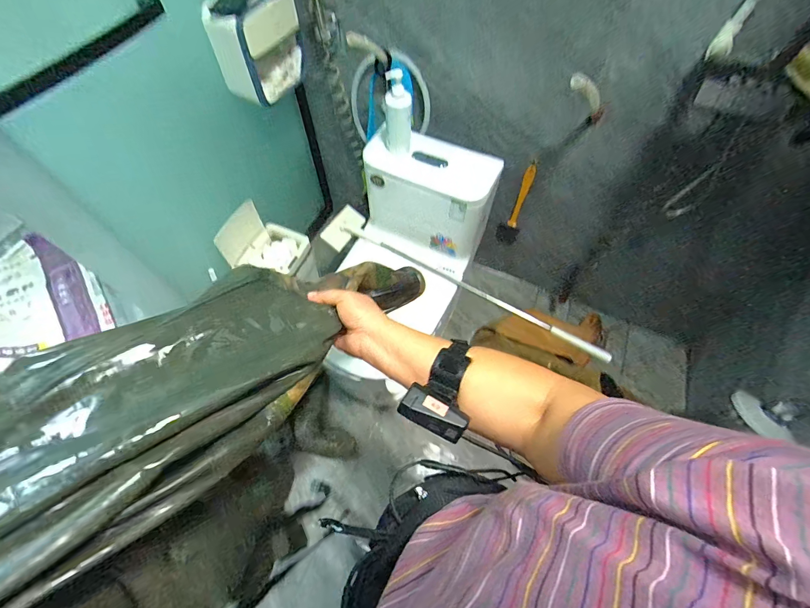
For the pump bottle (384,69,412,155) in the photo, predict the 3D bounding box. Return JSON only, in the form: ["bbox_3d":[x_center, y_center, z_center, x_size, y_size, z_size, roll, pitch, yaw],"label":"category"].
[{"bbox_3d":[-0.020,-0.498,0.958,0.077,0.206,0.057,-1,61,0],"label":"pump bottle"}]

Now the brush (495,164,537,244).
[{"bbox_3d":[0.429,-0.365,1.395,0.091,0.413,0.039,25,64,13],"label":"brush"}]

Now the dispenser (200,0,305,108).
[{"bbox_3d":[-0.398,-0.718,0.998,0.121,0.249,0.275,27,65,14],"label":"dispenser"}]

